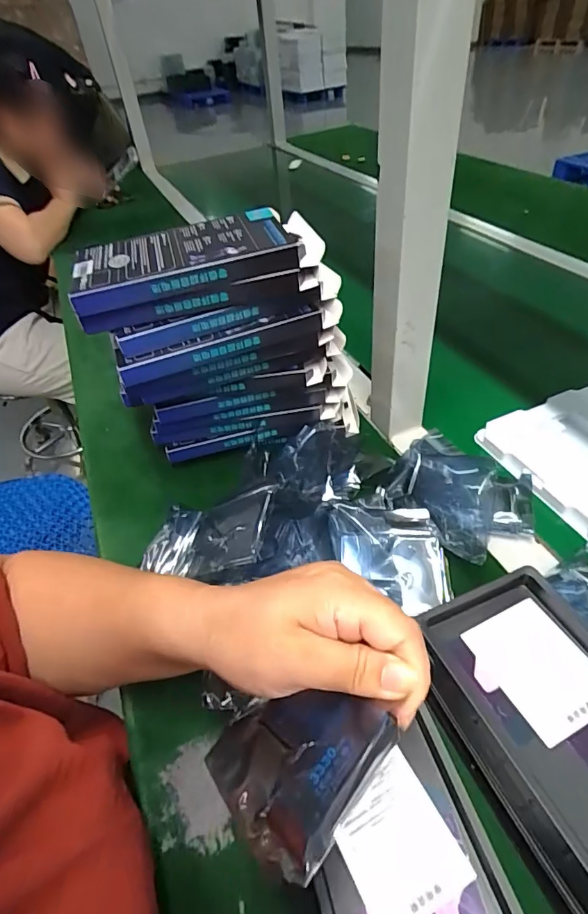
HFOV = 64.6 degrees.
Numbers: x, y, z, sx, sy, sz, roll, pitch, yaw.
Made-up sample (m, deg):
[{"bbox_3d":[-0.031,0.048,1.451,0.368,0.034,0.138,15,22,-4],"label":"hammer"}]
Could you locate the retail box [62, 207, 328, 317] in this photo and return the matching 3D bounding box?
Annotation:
[{"bbox_3d":[-0.075,-0.155,0.359,0.184,0.024,0.087,-16,44,-8],"label":"retail box"}]

